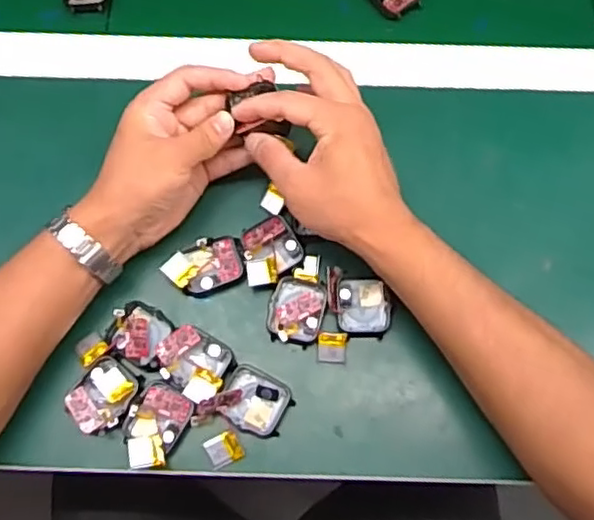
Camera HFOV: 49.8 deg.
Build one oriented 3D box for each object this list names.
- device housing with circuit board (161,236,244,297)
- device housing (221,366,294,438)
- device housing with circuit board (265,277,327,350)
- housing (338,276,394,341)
[{"bbox_3d":[-0.065,0.004,0.458,0.054,0.018,0.037,-26,74,-8],"label":"device housing with circuit board"},{"bbox_3d":[-0.028,0.096,0.436,0.044,0.011,0.040,28,74,8],"label":"device housing"},{"bbox_3d":[0.000,0.035,0.452,0.038,0.010,0.047,12,72,4],"label":"device housing with circuit board"},{"bbox_3d":[0.049,0.033,0.457,0.038,0.008,0.042,4,72,1],"label":"housing"}]

